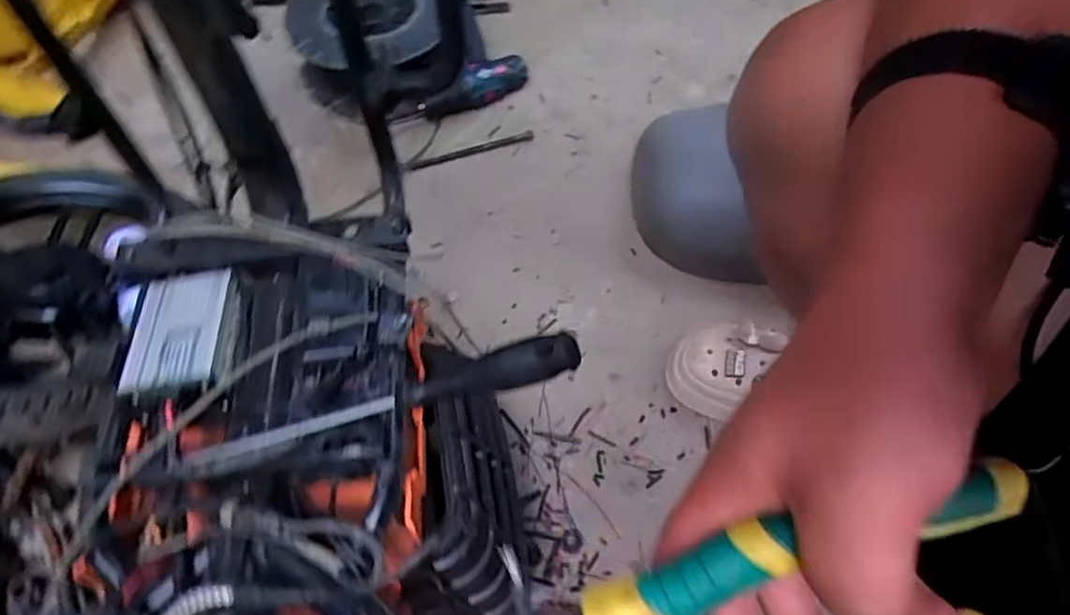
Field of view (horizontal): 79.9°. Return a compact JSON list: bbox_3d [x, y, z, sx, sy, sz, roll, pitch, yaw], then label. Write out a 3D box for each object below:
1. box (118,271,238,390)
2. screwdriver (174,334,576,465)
[{"bbox_3d":[-0.266,0.018,0.476,0.070,0.024,0.103,-9,59,-4],"label":"box"},{"bbox_3d":[-0.100,0.063,0.400,0.270,0.026,0.026,-17,57,14],"label":"screwdriver"}]

